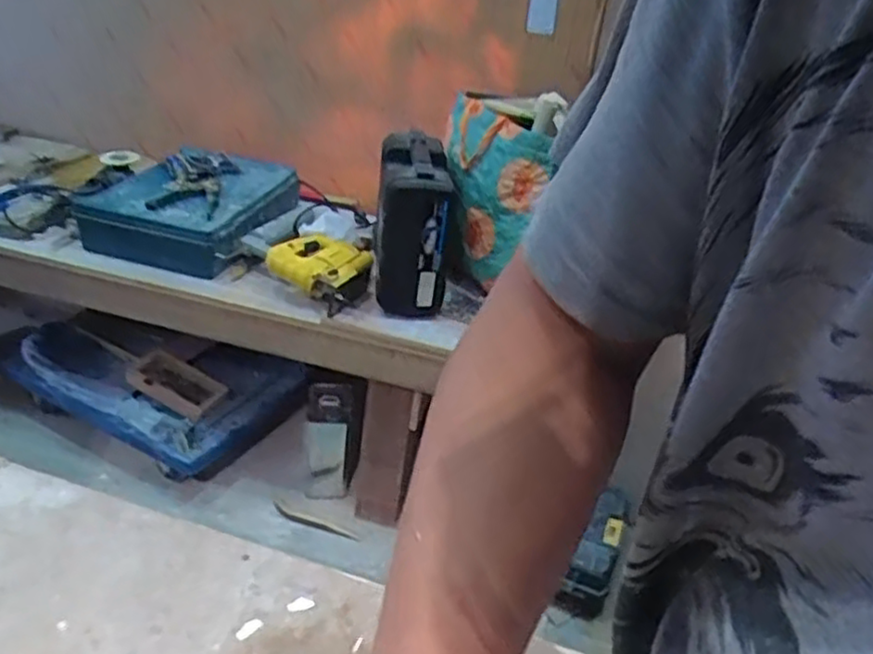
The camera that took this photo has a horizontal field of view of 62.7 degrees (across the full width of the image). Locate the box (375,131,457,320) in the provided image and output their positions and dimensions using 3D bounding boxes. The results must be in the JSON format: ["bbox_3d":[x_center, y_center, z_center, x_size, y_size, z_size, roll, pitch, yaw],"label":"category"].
[{"bbox_3d":[-0.046,-0.202,1.490,0.140,0.311,0.274,4,30,-6],"label":"box"}]

